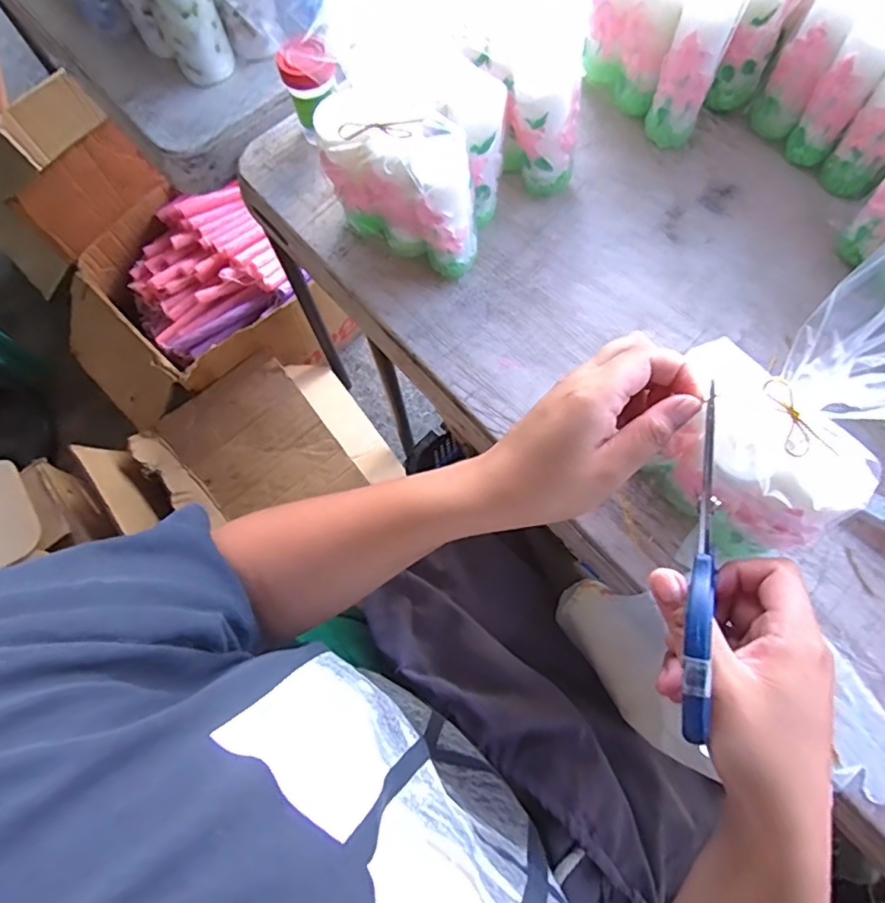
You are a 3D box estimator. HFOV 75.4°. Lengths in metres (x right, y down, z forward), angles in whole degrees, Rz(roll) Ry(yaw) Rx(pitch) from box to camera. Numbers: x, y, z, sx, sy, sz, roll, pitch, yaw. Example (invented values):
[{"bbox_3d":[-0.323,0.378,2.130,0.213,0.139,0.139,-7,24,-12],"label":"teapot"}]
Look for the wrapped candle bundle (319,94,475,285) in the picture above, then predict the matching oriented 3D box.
[{"bbox_3d":[-0.026,-0.188,0.408,0.108,0.128,0.053,29,76,10],"label":"wrapped candle bundle"}]

